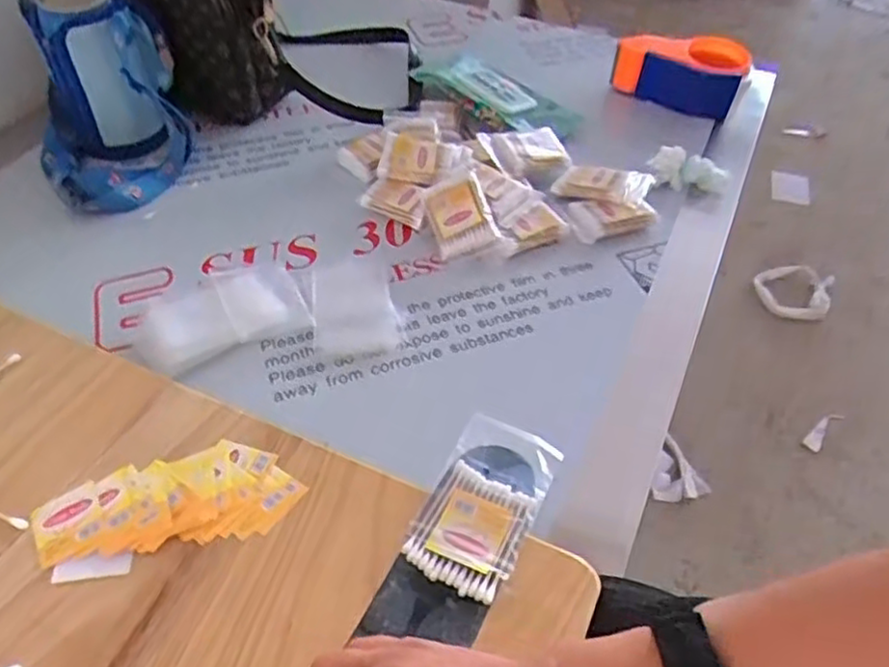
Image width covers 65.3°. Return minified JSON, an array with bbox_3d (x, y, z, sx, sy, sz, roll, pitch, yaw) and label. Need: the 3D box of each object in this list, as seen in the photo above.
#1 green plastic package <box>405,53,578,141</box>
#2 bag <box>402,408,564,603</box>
[{"bbox_3d":[0.066,-0.287,0.835,0.211,0.028,0.099,32,53,26],"label":"green plastic package"},{"bbox_3d":[0.024,0.104,0.434,0.064,0.007,0.116,21,49,18],"label":"bag"}]

